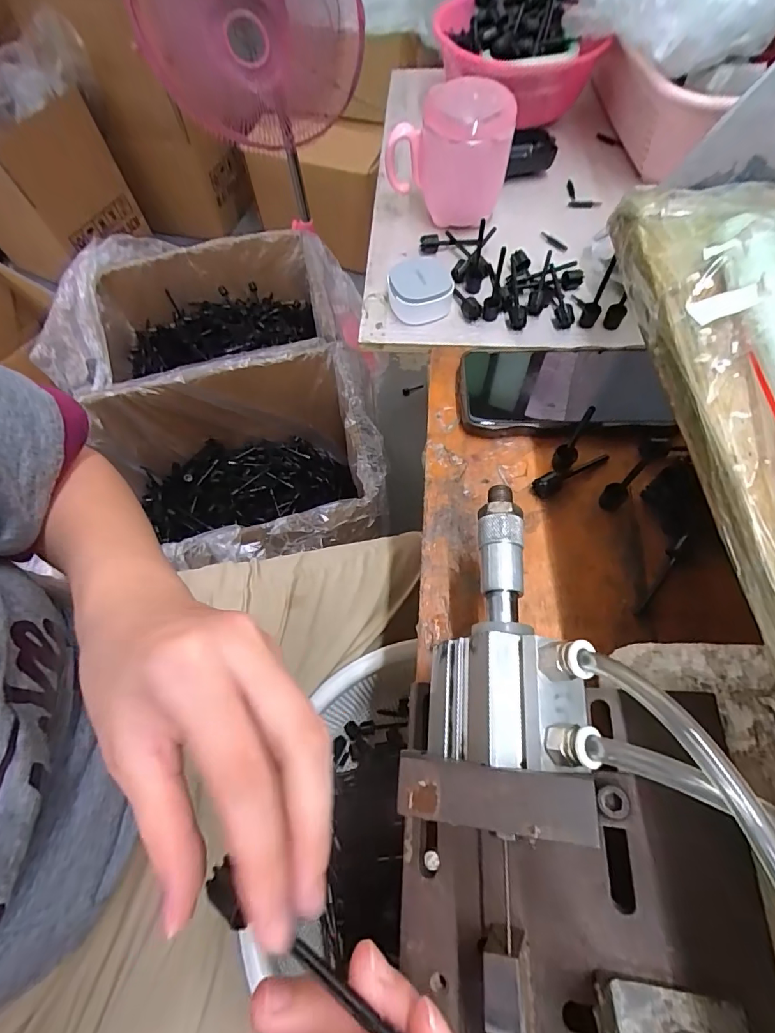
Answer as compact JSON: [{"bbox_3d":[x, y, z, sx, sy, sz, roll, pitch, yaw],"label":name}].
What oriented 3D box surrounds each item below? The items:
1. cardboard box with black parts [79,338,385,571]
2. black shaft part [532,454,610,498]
[{"bbox_3d":[-0.210,-0.051,0.787,0.415,0.266,0.343,-16,65,-5],"label":"cardboard box with black parts"},{"bbox_3d":[0.134,-0.030,0.322,0.062,0.013,0.013,-21,66,-7],"label":"black shaft part"}]

